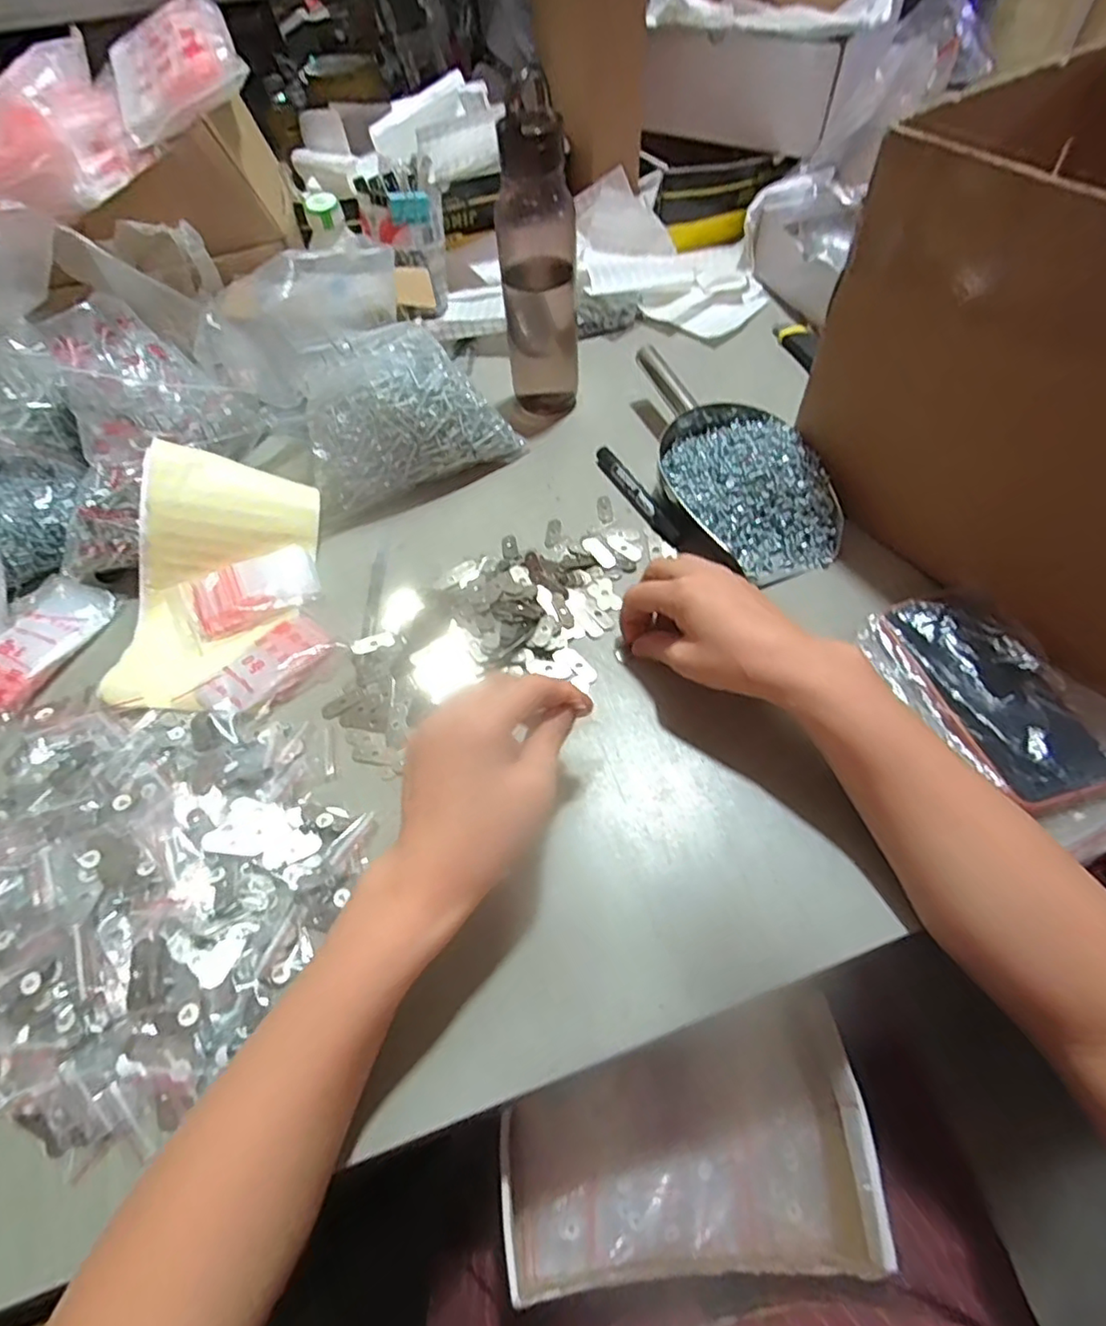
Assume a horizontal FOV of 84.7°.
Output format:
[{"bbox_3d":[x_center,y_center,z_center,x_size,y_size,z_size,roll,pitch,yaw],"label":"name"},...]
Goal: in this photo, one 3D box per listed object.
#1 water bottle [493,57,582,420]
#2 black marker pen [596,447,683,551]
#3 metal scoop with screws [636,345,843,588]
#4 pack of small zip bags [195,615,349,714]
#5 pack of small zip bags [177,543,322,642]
[{"bbox_3d":[-0.011,-0.331,0.536,0.068,0.246,0.061,-4,56,1],"label":"water bottle"},{"bbox_3d":[0.076,-0.148,0.541,0.016,0.012,0.142,-24,58,-12],"label":"black marker pen"},{"bbox_3d":[0.145,-0.187,0.544,0.123,0.050,0.268,-17,57,-8],"label":"metal scoop with screws"},{"bbox_3d":[-0.207,0.004,0.447,0.051,0.025,0.093,32,63,22],"label":"pack of small zip bags"},{"bbox_3d":[-0.244,-0.060,0.491,0.099,0.023,0.057,-28,59,-15],"label":"pack of small zip bags"}]

